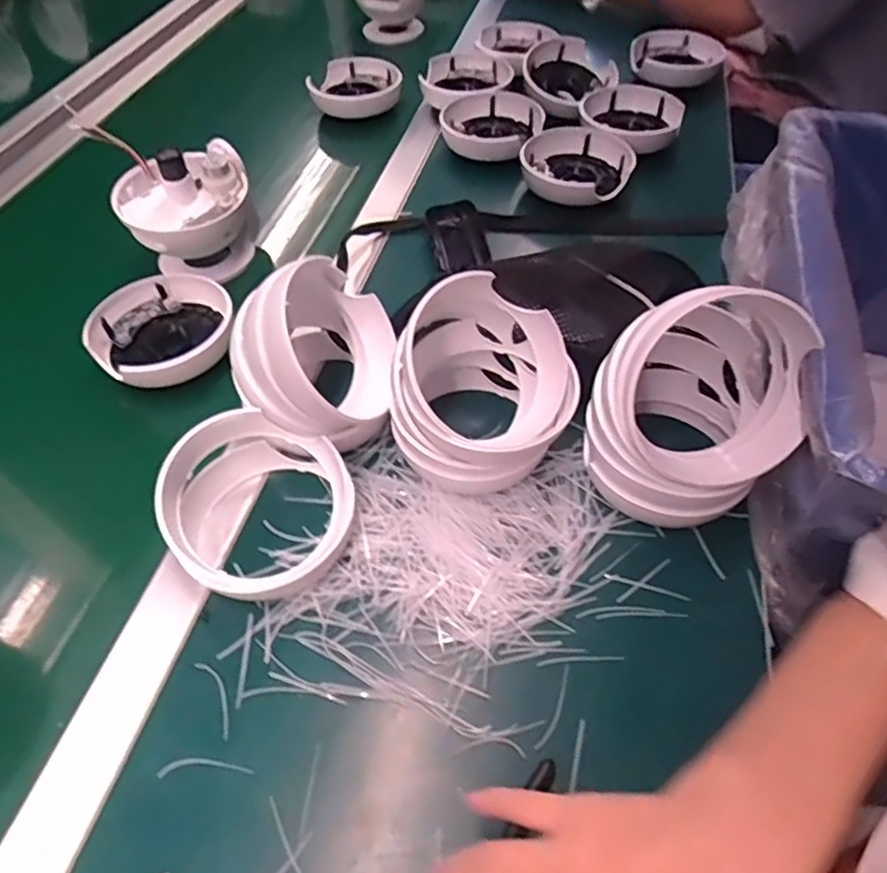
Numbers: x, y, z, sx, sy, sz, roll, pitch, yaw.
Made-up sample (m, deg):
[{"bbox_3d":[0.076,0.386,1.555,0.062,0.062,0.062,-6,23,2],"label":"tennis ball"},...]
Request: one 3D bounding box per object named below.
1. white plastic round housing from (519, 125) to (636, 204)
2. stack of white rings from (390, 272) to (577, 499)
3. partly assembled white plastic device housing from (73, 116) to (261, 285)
[{"bbox_3d":[0.141,-0.293,0.676,0.113,0.029,0.132,6,51,8],"label":"white plastic round housing"},{"bbox_3d":[0.030,-0.033,0.435,0.117,0.098,0.115,8,51,10],"label":"stack of white rings"},{"bbox_3d":[-0.245,-0.221,0.605,0.114,0.119,0.126,-26,54,-17],"label":"partly assembled white plastic device housing"}]

